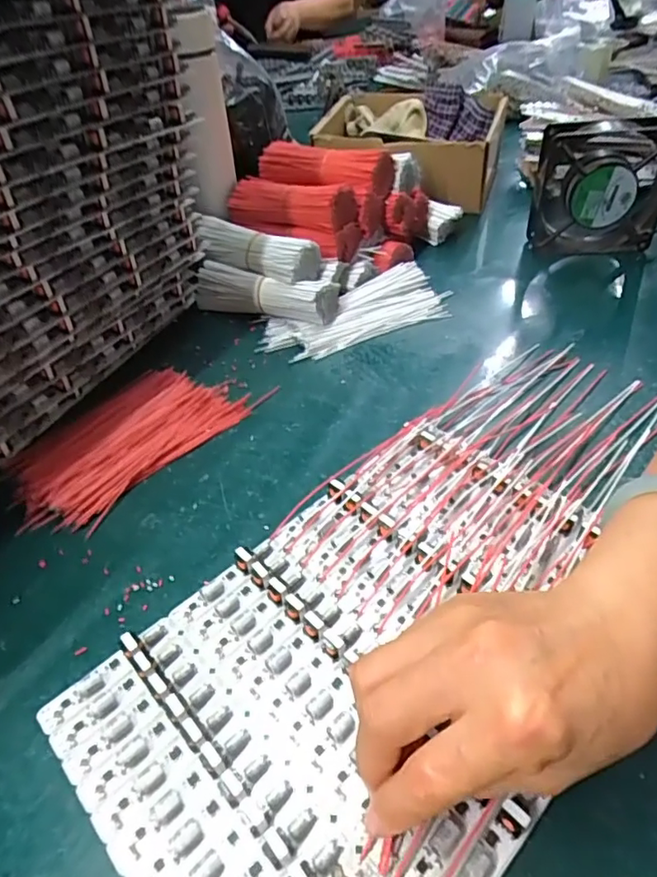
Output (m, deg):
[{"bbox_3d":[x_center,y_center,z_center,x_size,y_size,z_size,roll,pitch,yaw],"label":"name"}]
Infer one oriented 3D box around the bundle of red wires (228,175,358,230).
[{"bbox_3d":[-0.039,-0.235,0.549,0.142,0.044,0.048,22,47,25],"label":"bundle of red wires"}]

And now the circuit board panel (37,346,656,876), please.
[{"bbox_3d":[0.063,0.063,0.322,0.192,0.015,0.433,28,53,30],"label":"circuit board panel"}]

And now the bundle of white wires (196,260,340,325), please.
[{"bbox_3d":[-0.060,-0.137,0.527,0.142,0.045,0.041,17,48,22],"label":"bundle of white wires"}]

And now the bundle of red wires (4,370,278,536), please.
[{"bbox_3d":[-0.147,-0.005,0.412,0.097,0.017,0.180,28,52,30],"label":"bundle of red wires"}]

